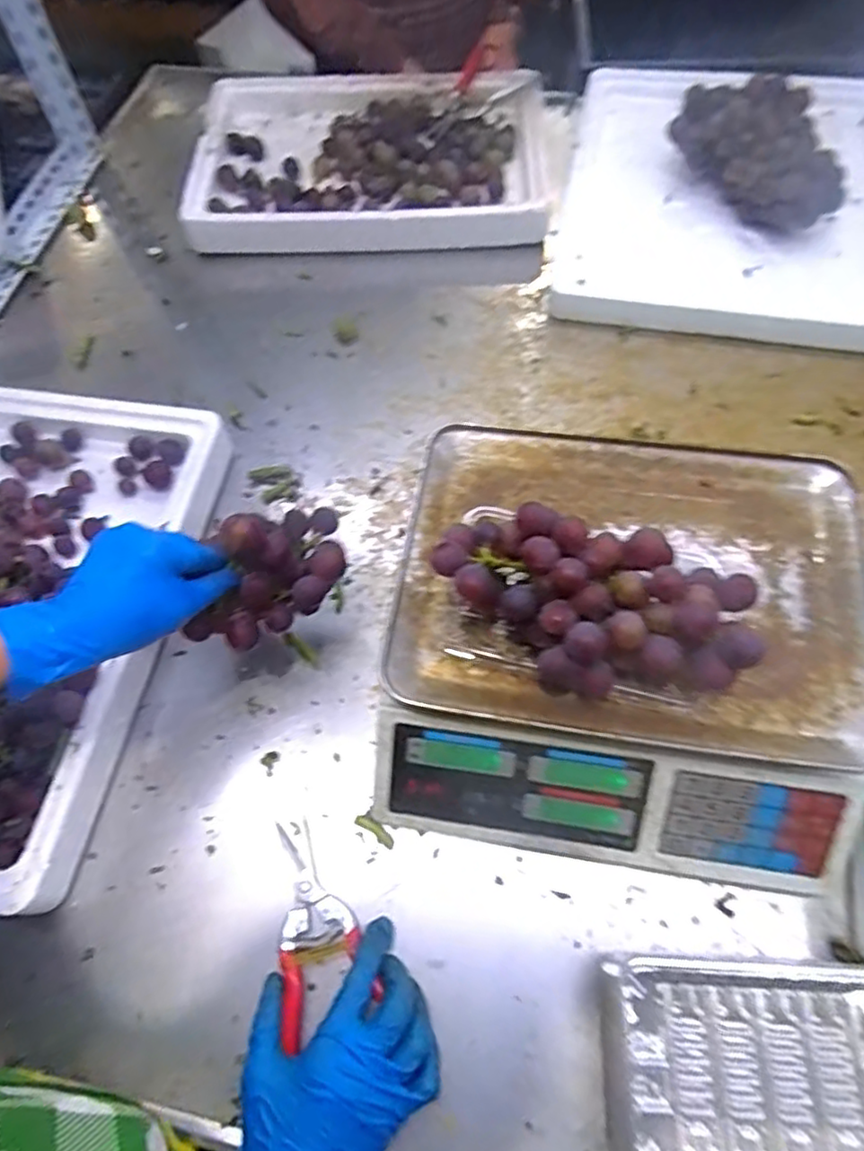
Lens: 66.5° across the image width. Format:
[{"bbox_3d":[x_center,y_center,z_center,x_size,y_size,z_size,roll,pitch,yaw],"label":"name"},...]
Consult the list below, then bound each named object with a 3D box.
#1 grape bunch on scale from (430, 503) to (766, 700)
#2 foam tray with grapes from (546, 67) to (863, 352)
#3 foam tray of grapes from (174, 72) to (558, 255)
[{"bbox_3d":[0.101,0.022,0.427,0.200,0.084,0.101,8,65,6],"label":"grape bunch on scale"},{"bbox_3d":[0.357,-0.479,0.777,0.386,0.112,0.466,11,65,8],"label":"foam tray with grapes"},{"bbox_3d":[-0.086,-0.566,0.886,0.471,0.059,0.357,1,64,3],"label":"foam tray of grapes"}]

